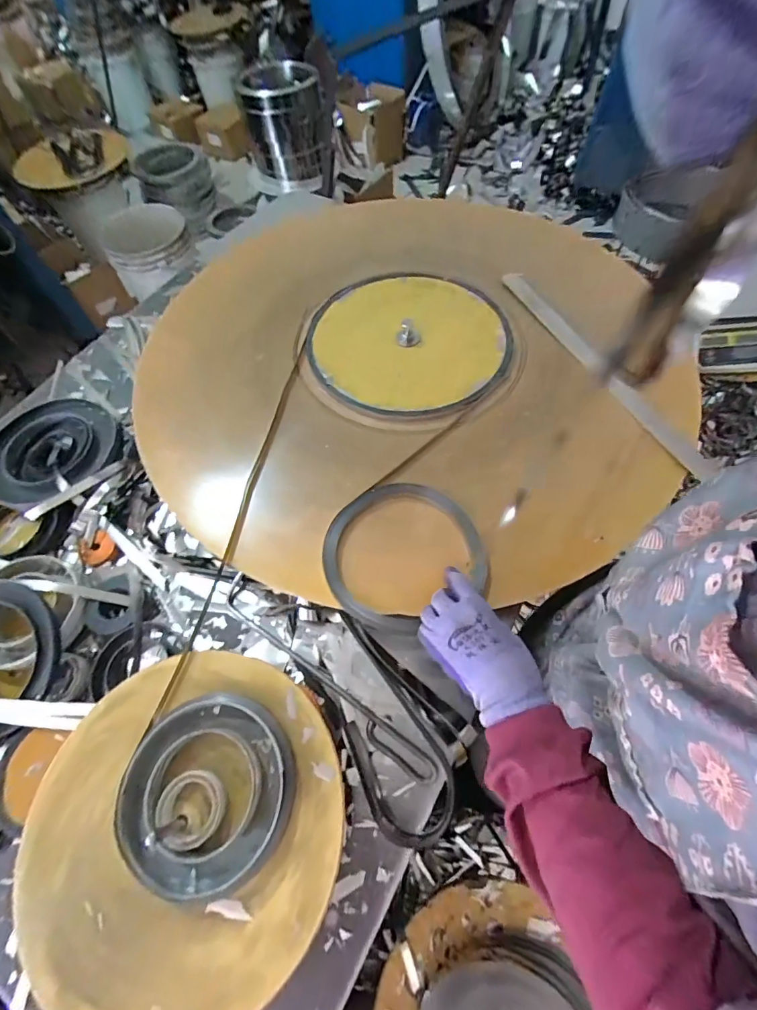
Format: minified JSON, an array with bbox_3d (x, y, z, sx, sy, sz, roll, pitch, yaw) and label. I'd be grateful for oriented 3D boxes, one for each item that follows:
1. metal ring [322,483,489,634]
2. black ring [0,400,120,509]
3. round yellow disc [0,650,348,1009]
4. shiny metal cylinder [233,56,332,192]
[{"bbox_3d":[0.027,0.052,0.493,0.186,0.017,0.171,-1,62,3],"label":"metal ring"},{"bbox_3d":[-0.496,-0.082,0.638,0.177,0.040,0.177,-1,62,3],"label":"black ring"},{"bbox_3d":[-0.180,0.286,0.378,0.273,0.034,0.280,-1,62,3],"label":"round yellow disc"},{"bbox_3d":[-0.297,-1.208,1.349,0.253,0.252,0.243,-10,62,-2],"label":"shiny metal cylinder"}]

